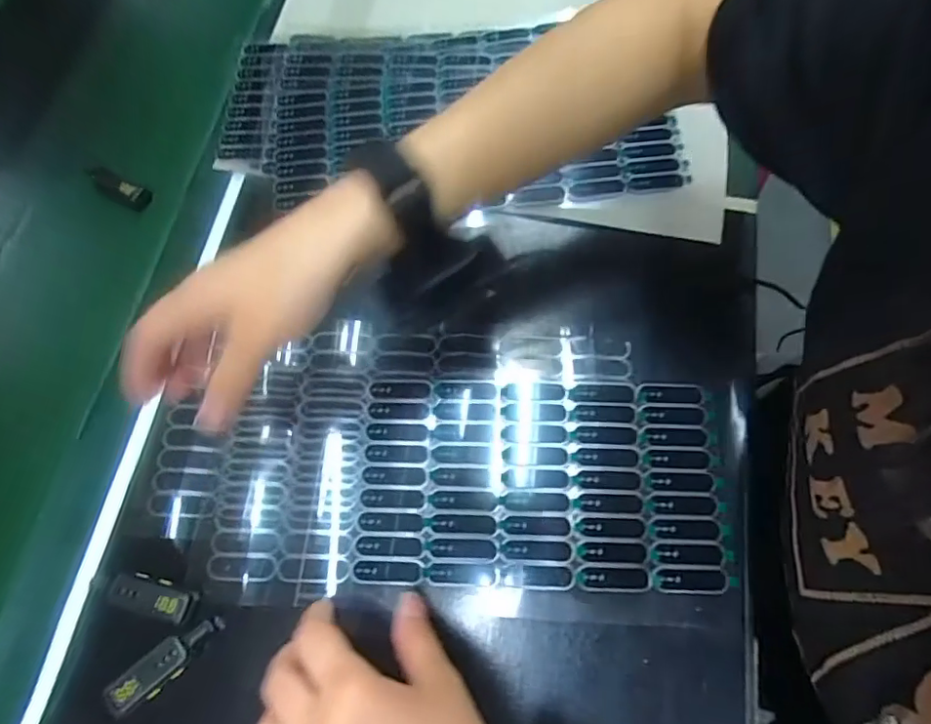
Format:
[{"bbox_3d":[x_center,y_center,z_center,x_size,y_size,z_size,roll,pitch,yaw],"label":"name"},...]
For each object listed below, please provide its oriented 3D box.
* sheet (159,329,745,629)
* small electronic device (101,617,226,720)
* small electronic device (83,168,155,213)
[{"bbox_3d":[-0.011,0.057,0.326,0.333,0.005,0.166,2,71,3],"label":"sheet"},{"bbox_3d":[-0.156,0.157,0.287,0.063,0.005,0.019,-39,74,-11],"label":"small electronic device"},{"bbox_3d":[-0.259,-0.129,0.409,0.062,0.010,0.018,26,74,11],"label":"small electronic device"}]

